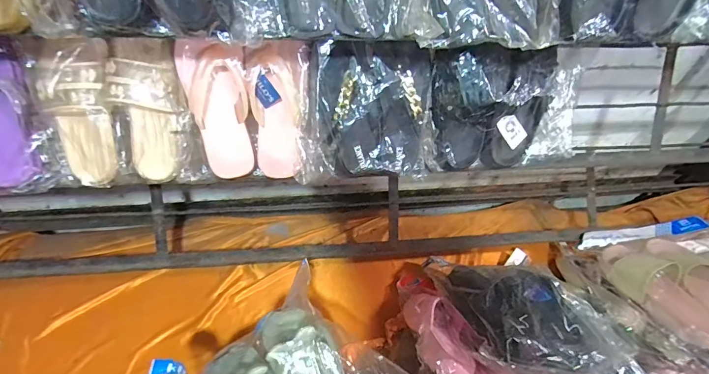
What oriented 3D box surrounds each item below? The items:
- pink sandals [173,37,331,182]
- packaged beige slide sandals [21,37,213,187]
[{"bbox_3d":[-0.145,-0.111,0.559,0.187,0.215,0.057,-10,22,-2],"label":"pink sandals"},{"bbox_3d":[-0.363,-0.117,0.546,0.251,0.242,0.070,-5,18,-6],"label":"packaged beige slide sandals"}]

